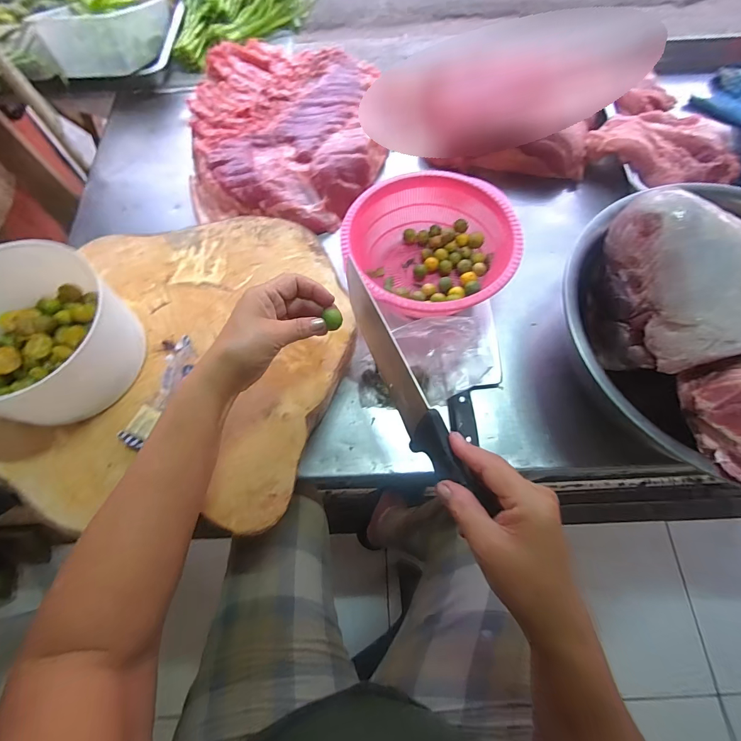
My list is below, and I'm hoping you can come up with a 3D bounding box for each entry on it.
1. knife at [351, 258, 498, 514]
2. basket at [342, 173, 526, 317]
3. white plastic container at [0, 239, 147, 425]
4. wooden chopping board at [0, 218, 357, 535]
[{"bbox_3d":[0.033,0.009,0.363,0.020,0.055,0.255,-14,66,-29],"label":"knife"},{"bbox_3d":[0.083,-0.172,0.547,0.227,0.093,0.229,0,70,0],"label":"basket"},{"bbox_3d":[-0.333,-0.035,0.390,0.157,0.105,0.146,0,70,0],"label":"white plastic container"},{"bbox_3d":[-0.215,-0.029,0.437,0.369,0.035,0.409,13,70,4],"label":"wooden chopping board"}]

